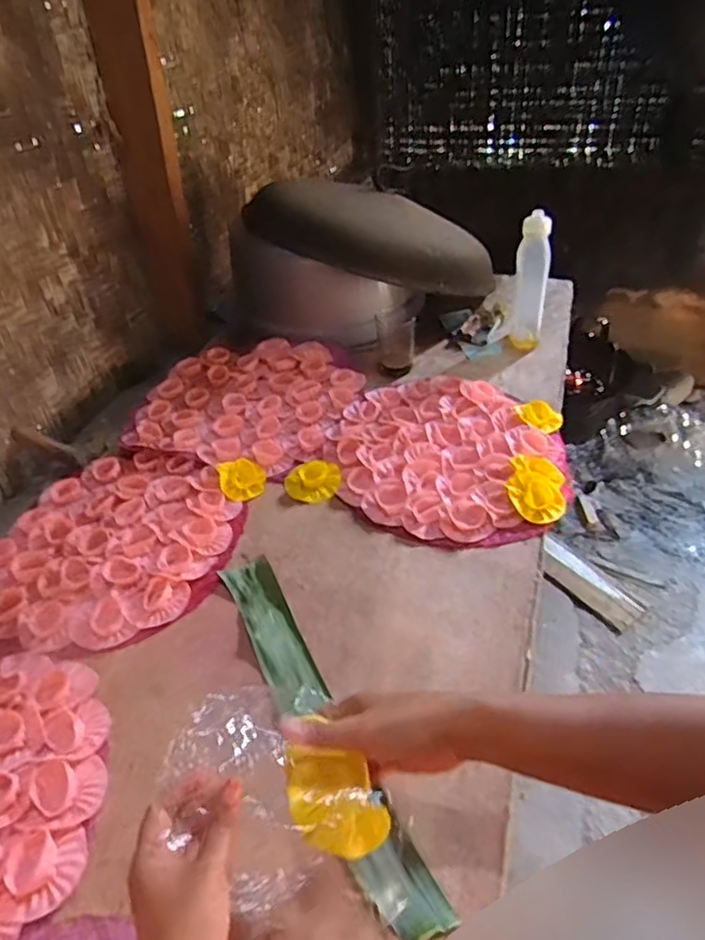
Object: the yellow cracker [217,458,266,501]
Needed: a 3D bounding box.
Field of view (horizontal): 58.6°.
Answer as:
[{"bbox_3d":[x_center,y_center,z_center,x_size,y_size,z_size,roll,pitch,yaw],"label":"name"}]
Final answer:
[{"bbox_3d":[-0.152,0.010,0.871,0.061,0.029,0.064,-1,40,1],"label":"yellow cracker"}]

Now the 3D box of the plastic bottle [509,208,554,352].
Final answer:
[{"bbox_3d":[0.299,-0.314,1.048,0.052,0.215,0.046,-2,41,3],"label":"plastic bottle"}]

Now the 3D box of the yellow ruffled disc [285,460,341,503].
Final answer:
[{"bbox_3d":[-0.055,0.015,0.870,0.075,0.025,0.061,-4,40,-2],"label":"yellow ruffled disc"}]

